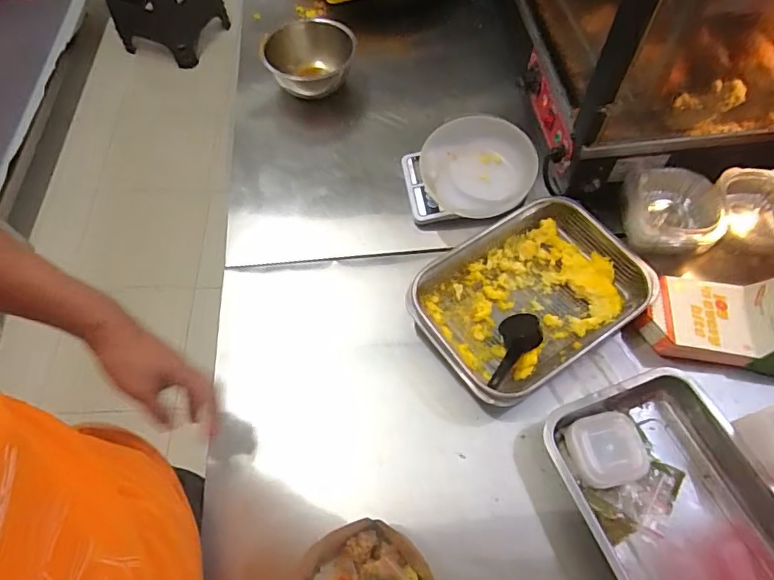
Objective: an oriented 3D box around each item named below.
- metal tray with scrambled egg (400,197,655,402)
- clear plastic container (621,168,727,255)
[{"bbox_3d":[0.199,0.007,0.709,0.310,0.053,0.217,-31,65,-14],"label":"metal tray with scrambled egg"},{"bbox_3d":[0.421,-0.111,0.746,0.136,0.061,0.134,11,63,7],"label":"clear plastic container"}]

